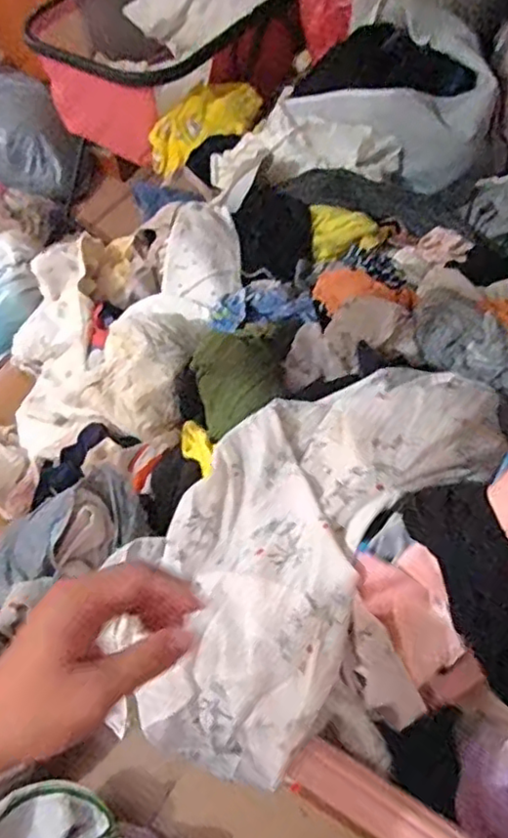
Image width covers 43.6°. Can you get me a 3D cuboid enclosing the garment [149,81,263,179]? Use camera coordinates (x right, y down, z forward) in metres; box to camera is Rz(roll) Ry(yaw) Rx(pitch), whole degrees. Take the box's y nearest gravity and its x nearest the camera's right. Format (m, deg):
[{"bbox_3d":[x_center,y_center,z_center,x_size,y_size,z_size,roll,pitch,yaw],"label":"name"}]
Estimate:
[{"bbox_3d":[-0.106,-0.722,1.586,0.309,0.126,0.168,-27,58,-14],"label":"garment"}]

